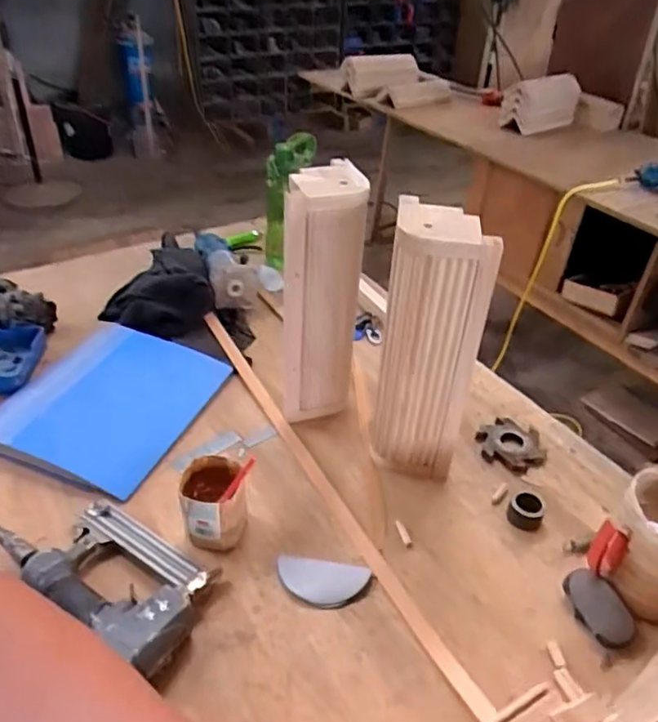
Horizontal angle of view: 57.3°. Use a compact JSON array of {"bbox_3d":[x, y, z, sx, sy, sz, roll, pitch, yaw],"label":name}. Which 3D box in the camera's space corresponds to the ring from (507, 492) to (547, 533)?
[{"bbox_3d":[0.268,0.205,0.815,0.045,0.038,0.037,19,40,20],"label":"ring"}]

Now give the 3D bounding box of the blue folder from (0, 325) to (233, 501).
[{"bbox_3d":[-0.355,0.064,0.960,0.279,0.043,0.309,15,39,16],"label":"blue folder"}]

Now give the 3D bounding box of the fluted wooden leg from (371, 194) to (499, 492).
[{"bbox_3d":[0.127,-0.012,0.796,0.116,0.363,0.100,5,37,4],"label":"fluted wooden leg"}]

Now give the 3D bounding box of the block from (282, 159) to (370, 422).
[{"bbox_3d":[-0.011,-0.088,0.908,0.120,0.387,0.102,0,37,-3],"label":"block"}]

